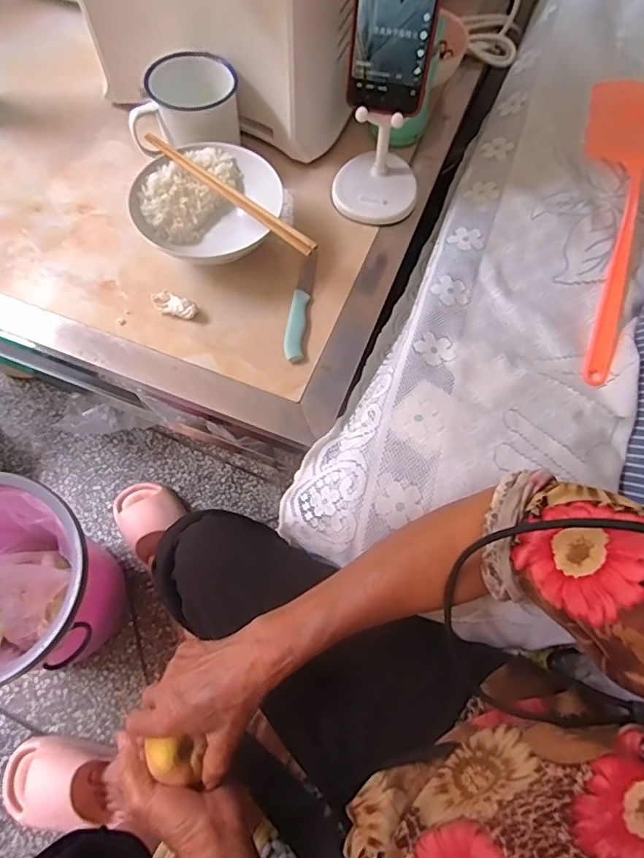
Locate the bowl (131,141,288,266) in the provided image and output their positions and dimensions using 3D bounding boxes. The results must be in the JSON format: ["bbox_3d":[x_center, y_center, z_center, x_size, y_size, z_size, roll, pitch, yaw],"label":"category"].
[{"bbox_3d":[-0.119,-0.232,0.543,0.148,0.059,0.141,25,68,9],"label":"bowl"}]

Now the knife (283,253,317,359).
[{"bbox_3d":[-0.023,-0.134,0.539,0.021,0.012,0.141,6,67,1],"label":"knife"}]

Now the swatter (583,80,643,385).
[{"bbox_3d":[0.354,-0.248,0.582,0.124,0.022,0.467,17,67,5],"label":"swatter"}]

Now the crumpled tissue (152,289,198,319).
[{"bbox_3d":[-0.152,-0.130,0.526,0.049,0.014,0.025,23,68,8],"label":"crumpled tissue"}]

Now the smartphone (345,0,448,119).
[{"bbox_3d":[0.066,-0.372,0.446,0.083,0.162,0.008,13,47,8],"label":"smartphone"}]

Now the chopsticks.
[{"bbox_3d":[-0.099,-0.241,0.512,0.231,0.010,0.017,39,71,14],"label":"chopsticks"}]

